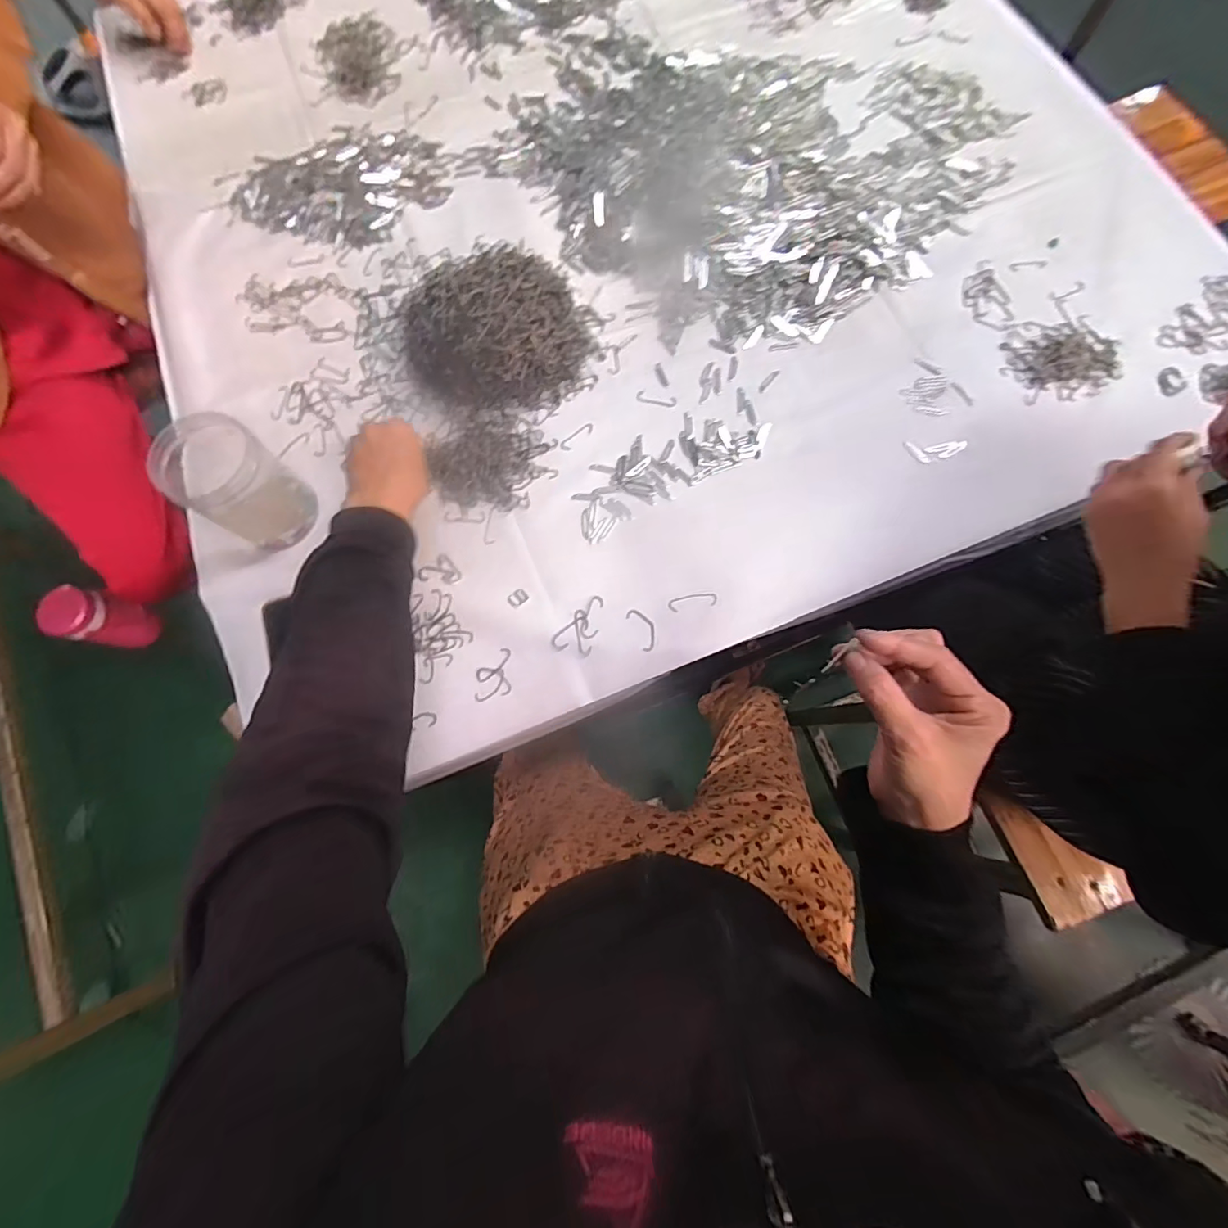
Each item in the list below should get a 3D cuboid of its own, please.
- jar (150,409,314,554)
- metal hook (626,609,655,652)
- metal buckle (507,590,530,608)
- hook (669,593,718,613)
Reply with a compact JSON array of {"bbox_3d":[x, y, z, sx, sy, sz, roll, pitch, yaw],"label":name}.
[{"bbox_3d":[-0.359,-0.124,0.506,0.081,0.121,0.084,0,75,1],"label":"jar"},{"bbox_3d":[0.030,0.014,0.525,0.021,0.004,0.046,-26,76,-6],"label":"metal hook"},{"bbox_3d":[-0.098,-0.017,0.536,0.020,0.004,0.015,-42,78,-9],"label":"metal buckle"},{"bbox_3d":[0.081,-0.013,0.533,0.050,0.004,0.015,-11,75,-2],"label":"hook"}]

